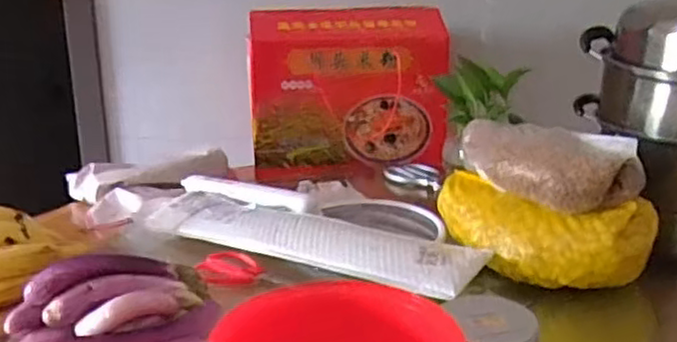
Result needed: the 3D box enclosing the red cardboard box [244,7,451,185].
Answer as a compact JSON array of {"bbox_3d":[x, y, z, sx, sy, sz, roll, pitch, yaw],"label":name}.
[{"bbox_3d":[0.021,-0.149,1.353,0.376,0.301,0.102,-1,16,-1],"label":"red cardboard box"}]

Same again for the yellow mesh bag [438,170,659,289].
[{"bbox_3d":[0.238,0.071,0.850,0.264,0.086,0.106,11,23,30],"label":"yellow mesh bag"}]

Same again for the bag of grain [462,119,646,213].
[{"bbox_3d":[0.234,-0.013,0.853,0.094,0.069,0.258,-11,19,-31],"label":"bag of grain"}]

